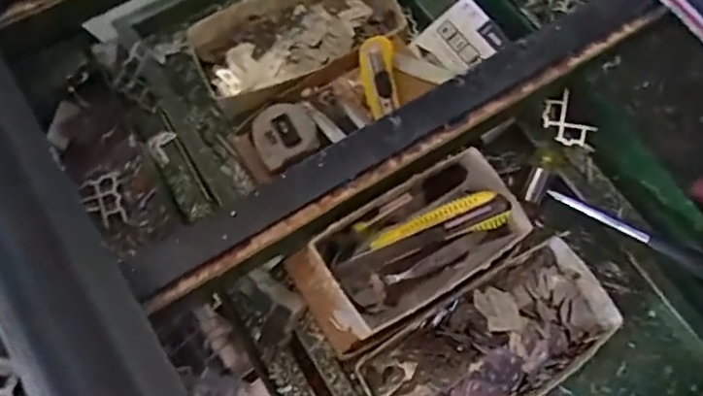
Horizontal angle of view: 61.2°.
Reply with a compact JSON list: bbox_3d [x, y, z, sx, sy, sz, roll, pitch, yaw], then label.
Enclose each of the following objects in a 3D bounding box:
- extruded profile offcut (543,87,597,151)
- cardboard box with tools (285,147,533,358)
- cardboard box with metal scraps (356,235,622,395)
[{"bbox_3d":[0.247,-0.082,0.673,0.042,0.016,0.073,-38,77,22],"label":"extruded profile offcut"},{"bbox_3d":[0.054,0.045,0.546,0.211,0.093,0.109,-31,72,-12],"label":"cardboard box with tools"},{"bbox_3d":[0.132,0.147,0.583,0.252,0.044,0.120,-29,72,-11],"label":"cardboard box with metal scraps"}]

